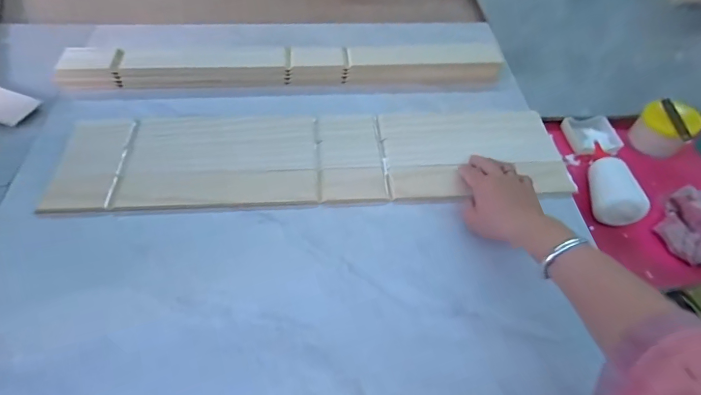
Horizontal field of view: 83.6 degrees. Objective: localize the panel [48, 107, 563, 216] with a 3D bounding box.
[{"bbox_3d":[-0.049,-0.065,0.592,0.735,0.028,0.179,-3,55,-4],"label":"panel"}]

